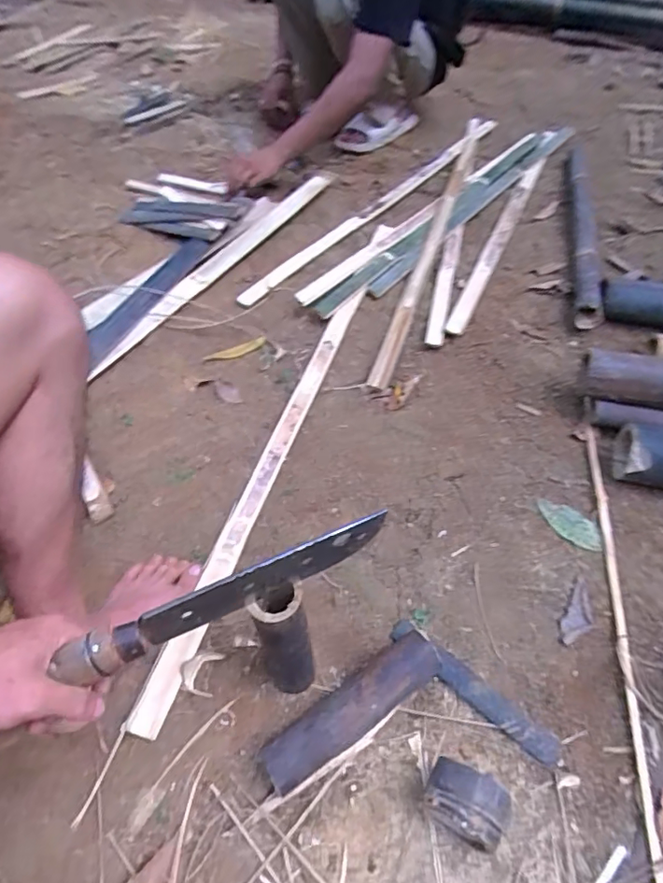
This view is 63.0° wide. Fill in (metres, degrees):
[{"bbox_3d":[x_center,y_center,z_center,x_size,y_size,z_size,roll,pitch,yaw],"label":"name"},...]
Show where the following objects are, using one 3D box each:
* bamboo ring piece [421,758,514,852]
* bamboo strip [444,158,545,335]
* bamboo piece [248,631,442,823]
[{"bbox_3d":[0.130,0.355,0.534,0.081,0.081,0.054,28,58,21],"label":"bamboo ring piece"},{"bbox_3d":[0.371,-0.467,1.186,0.044,0.013,0.753,19,55,15],"label":"bamboo strip"},{"bbox_3d":[0.016,0.301,0.594,0.237,0.059,0.055,-30,57,-20],"label":"bamboo piece"}]

